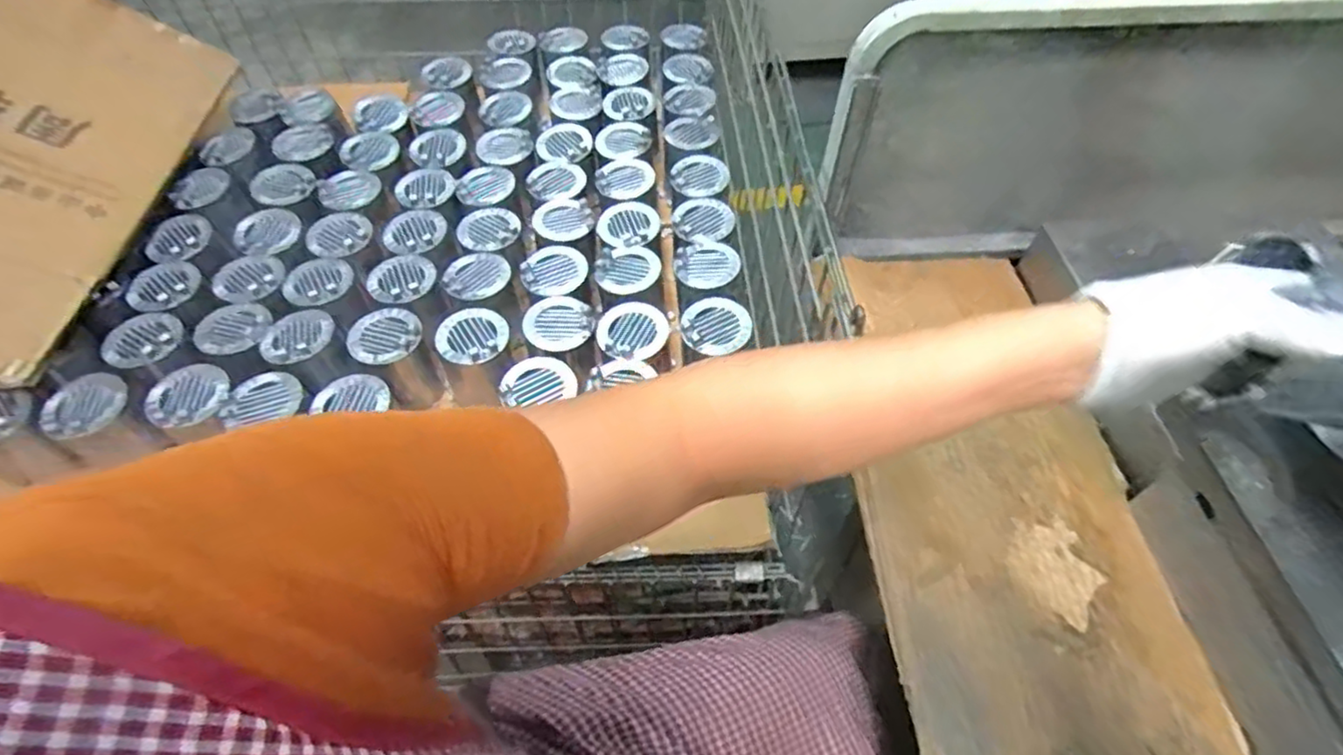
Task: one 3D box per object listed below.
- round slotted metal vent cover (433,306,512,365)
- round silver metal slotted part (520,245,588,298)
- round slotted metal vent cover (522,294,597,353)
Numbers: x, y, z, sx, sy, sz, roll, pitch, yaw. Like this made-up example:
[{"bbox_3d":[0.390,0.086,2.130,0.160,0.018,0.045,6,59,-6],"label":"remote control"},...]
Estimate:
[{"bbox_3d":[-0.246,-0.053,0.841,0.081,0.014,0.090,5,55,4],"label":"round slotted metal vent cover"},{"bbox_3d":[-0.157,-0.145,0.908,0.085,0.019,0.091,0,54,0],"label":"round silver metal slotted part"},{"bbox_3d":[-0.143,-0.069,0.865,0.086,0.024,0.076,-17,56,-11],"label":"round slotted metal vent cover"}]

